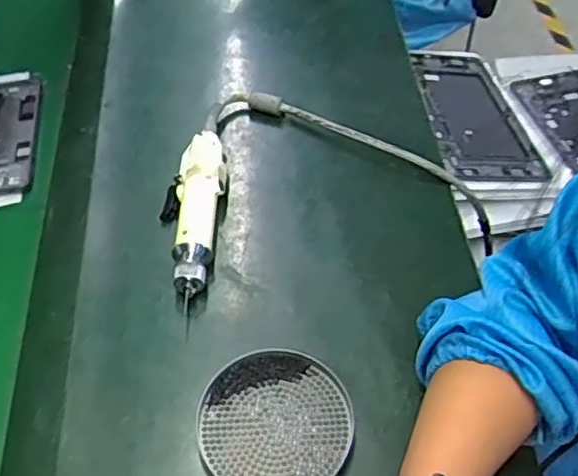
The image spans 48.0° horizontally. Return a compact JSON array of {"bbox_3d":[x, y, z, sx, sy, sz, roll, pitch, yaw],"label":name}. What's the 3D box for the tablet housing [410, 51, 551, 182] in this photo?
[{"bbox_3d":[0.246,-0.165,0.866,0.131,0.014,0.262,3,49,-12],"label":"tablet housing"}]

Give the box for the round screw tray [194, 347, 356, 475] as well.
[{"bbox_3d":[-0.010,0.140,0.489,0.115,0.010,0.112,-1,52,1],"label":"round screw tray"}]

